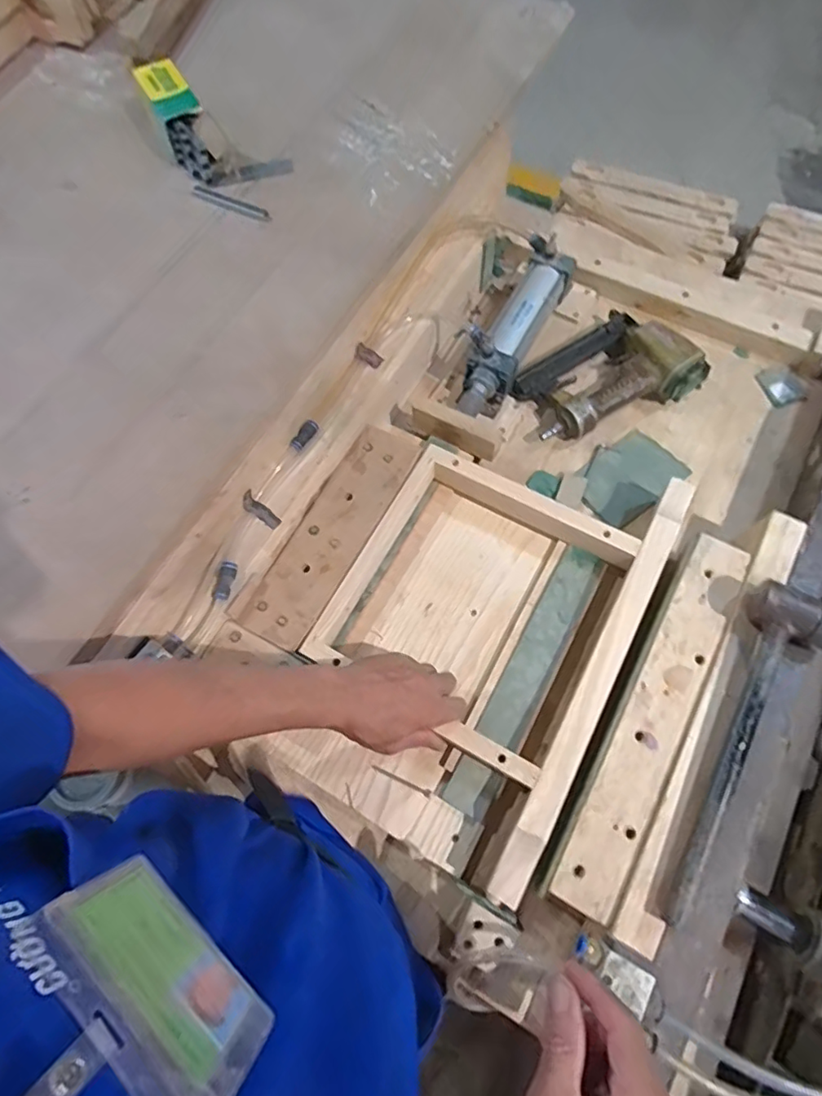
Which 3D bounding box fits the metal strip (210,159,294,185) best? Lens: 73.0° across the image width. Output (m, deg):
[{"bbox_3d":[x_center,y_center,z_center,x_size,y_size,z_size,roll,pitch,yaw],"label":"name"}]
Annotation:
[{"bbox_3d":[-0.210,-0.492,0.729,0.110,0.004,0.018,-11,96,-3],"label":"metal strip"}]

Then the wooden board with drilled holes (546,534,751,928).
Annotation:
[{"bbox_3d":[0.247,0.161,0.545,0.065,0.010,0.384,28,73,12],"label":"wooden board with drilled holes"}]

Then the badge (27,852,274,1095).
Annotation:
[{"bbox_3d":[-0.108,0.177,0.211,0.101,0.135,0.008,42,85,12],"label":"badge"}]

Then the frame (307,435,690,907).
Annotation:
[{"bbox_3d":[0.078,0.070,0.612,0.299,0.058,0.457,28,73,10],"label":"frame"}]

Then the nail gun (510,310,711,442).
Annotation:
[{"bbox_3d":[0.256,-0.223,0.739,0.214,0.060,0.156,-34,74,-11],"label":"nail gun"}]

